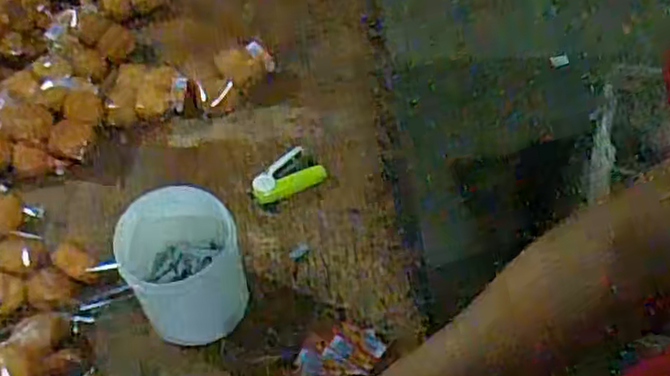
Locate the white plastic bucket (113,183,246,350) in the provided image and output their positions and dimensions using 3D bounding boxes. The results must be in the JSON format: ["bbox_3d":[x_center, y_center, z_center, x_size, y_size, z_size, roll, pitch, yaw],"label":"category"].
[{"bbox_3d":[-0.147,0.077,0.691,0.111,0.116,0.108,-1,53,2],"label":"white plastic bucket"}]

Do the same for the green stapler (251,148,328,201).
[{"bbox_3d":[-0.058,-0.015,0.818,0.086,0.019,0.052,-24,56,-15],"label":"green stapler"}]

